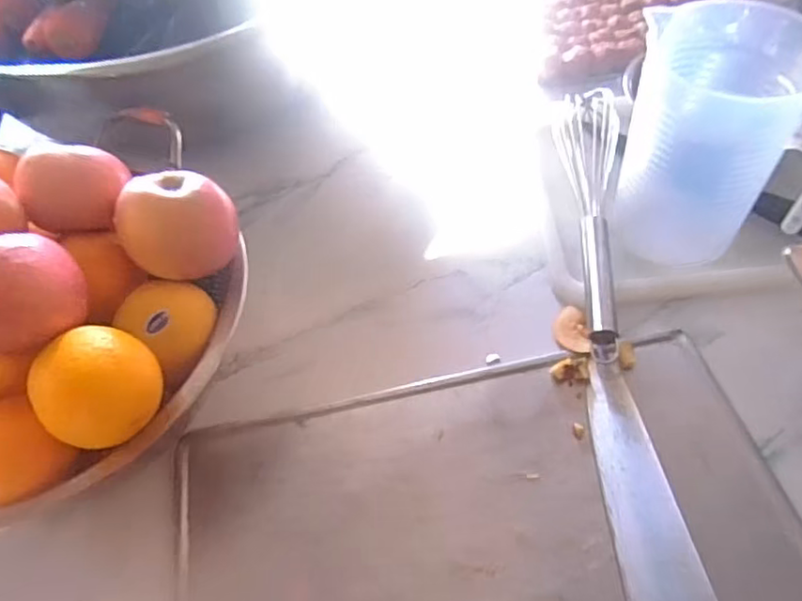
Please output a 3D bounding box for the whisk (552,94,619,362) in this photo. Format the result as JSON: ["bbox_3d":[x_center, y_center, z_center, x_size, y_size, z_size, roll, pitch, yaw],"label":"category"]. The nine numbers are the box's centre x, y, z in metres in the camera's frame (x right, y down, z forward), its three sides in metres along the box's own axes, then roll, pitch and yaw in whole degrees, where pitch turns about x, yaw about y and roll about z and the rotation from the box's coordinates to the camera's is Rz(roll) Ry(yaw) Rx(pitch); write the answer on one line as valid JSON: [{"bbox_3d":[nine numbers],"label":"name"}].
[{"bbox_3d":[0.182,-0.085,0.605,0.058,0.048,0.312,3,55,6],"label":"whisk"}]

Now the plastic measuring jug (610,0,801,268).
[{"bbox_3d":[0.281,-0.146,0.547,0.146,0.196,0.141,11,56,12],"label":"plastic measuring jug"}]

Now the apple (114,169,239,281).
[{"bbox_3d":[-0.168,-0.058,0.471,0.081,0.067,0.063,-26,57,-14],"label":"apple"}]

